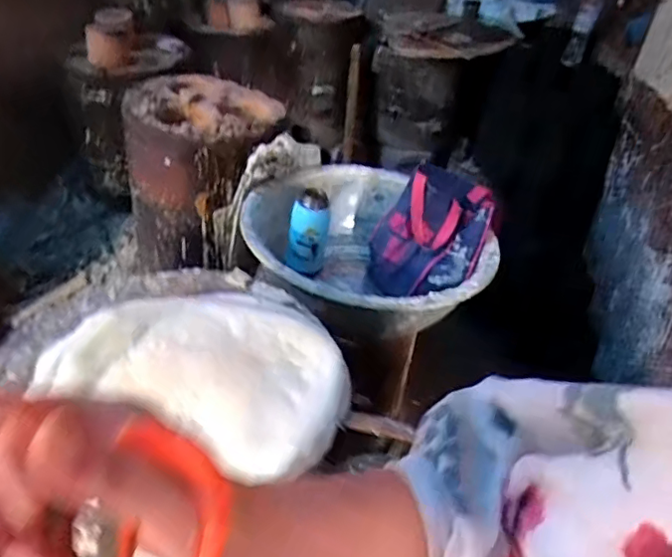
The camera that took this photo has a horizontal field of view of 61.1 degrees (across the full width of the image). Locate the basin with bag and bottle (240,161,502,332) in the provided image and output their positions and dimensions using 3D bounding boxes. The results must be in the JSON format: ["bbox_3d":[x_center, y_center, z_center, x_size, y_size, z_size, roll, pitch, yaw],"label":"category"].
[{"bbox_3d":[0.068,-0.068,1.131,0.457,0.225,0.462,3,36,-2],"label":"basin with bag and bottle"}]

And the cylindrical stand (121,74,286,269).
[{"bbox_3d":[-0.323,-0.231,1.344,0.343,0.379,0.269,3,36,-2],"label":"cylindrical stand"}]

